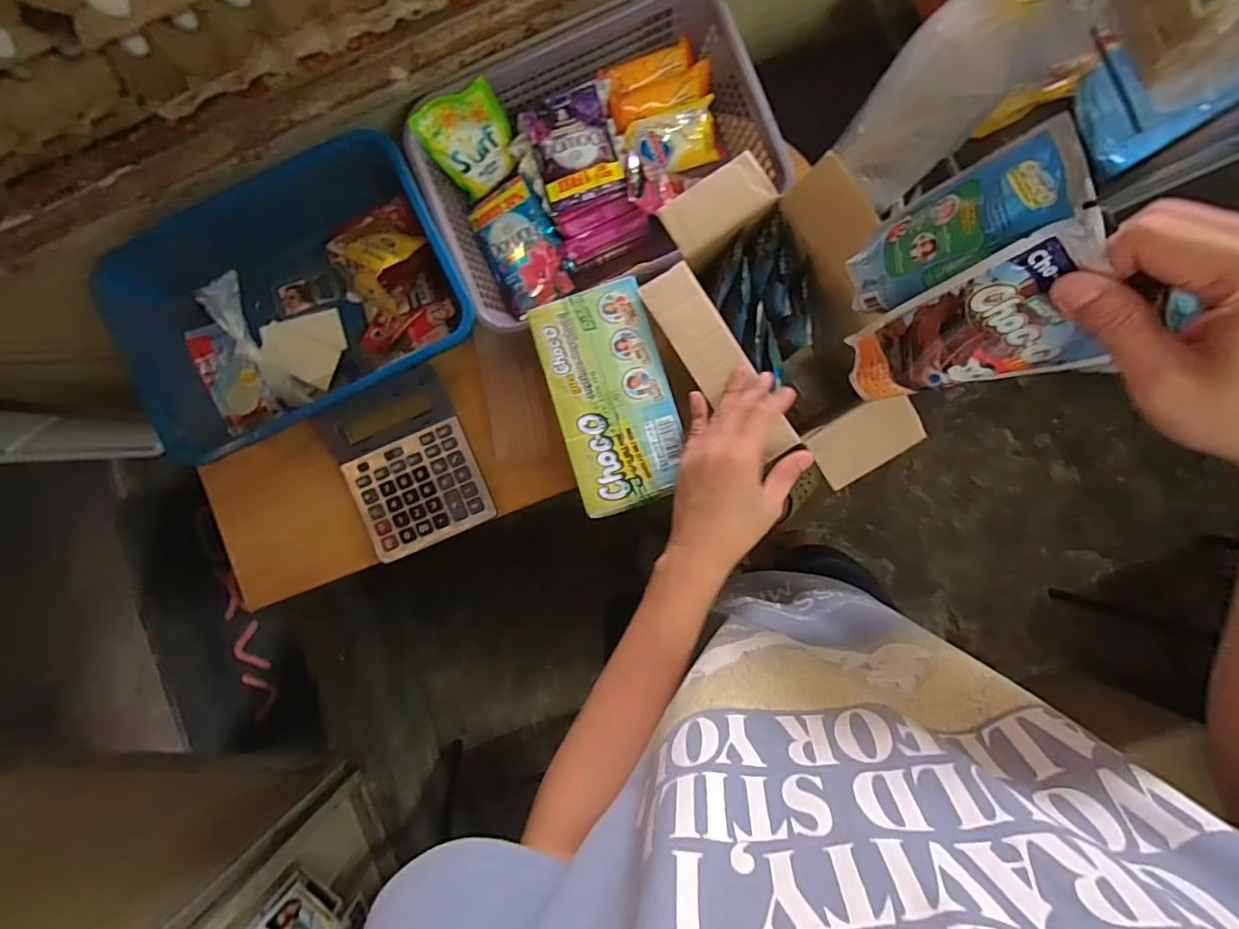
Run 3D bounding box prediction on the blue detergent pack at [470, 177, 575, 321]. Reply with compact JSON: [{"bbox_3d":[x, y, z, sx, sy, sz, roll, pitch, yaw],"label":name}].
[{"bbox_3d":[-0.106,-0.238,0.604,0.081,0.035,0.125,-26,86,5],"label":"blue detergent pack"}]

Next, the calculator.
[{"bbox_3d":[-0.242,0.003,0.628,0.146,0.029,0.183,-24,86,5],"label":"calculator"}]

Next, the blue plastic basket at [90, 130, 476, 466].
[{"bbox_3d":[-0.351,-0.183,0.602,0.358,0.097,0.247,-23,86,5],"label":"blue plastic basket"}]

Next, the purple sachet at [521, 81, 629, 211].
[{"bbox_3d":[-0.046,-0.331,0.572,0.088,0.022,0.116,-13,87,6],"label":"purple sachet"}]

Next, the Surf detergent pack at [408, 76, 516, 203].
[{"bbox_3d":[-0.156,-0.345,0.585,0.088,0.095,0.028,-42,40,-5],"label":"Surf detergent pack"}]

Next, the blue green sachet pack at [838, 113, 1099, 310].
[{"bbox_3d":[0.172,-0.122,0.291,0.012,0.128,0.049,-10,87,-22],"label":"blue green sachet pack"}]

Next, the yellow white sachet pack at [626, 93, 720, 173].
[{"bbox_3d":[0.059,-0.352,0.601,0.101,0.024,0.062,-19,121,3],"label":"yellow white sachet pack"}]

